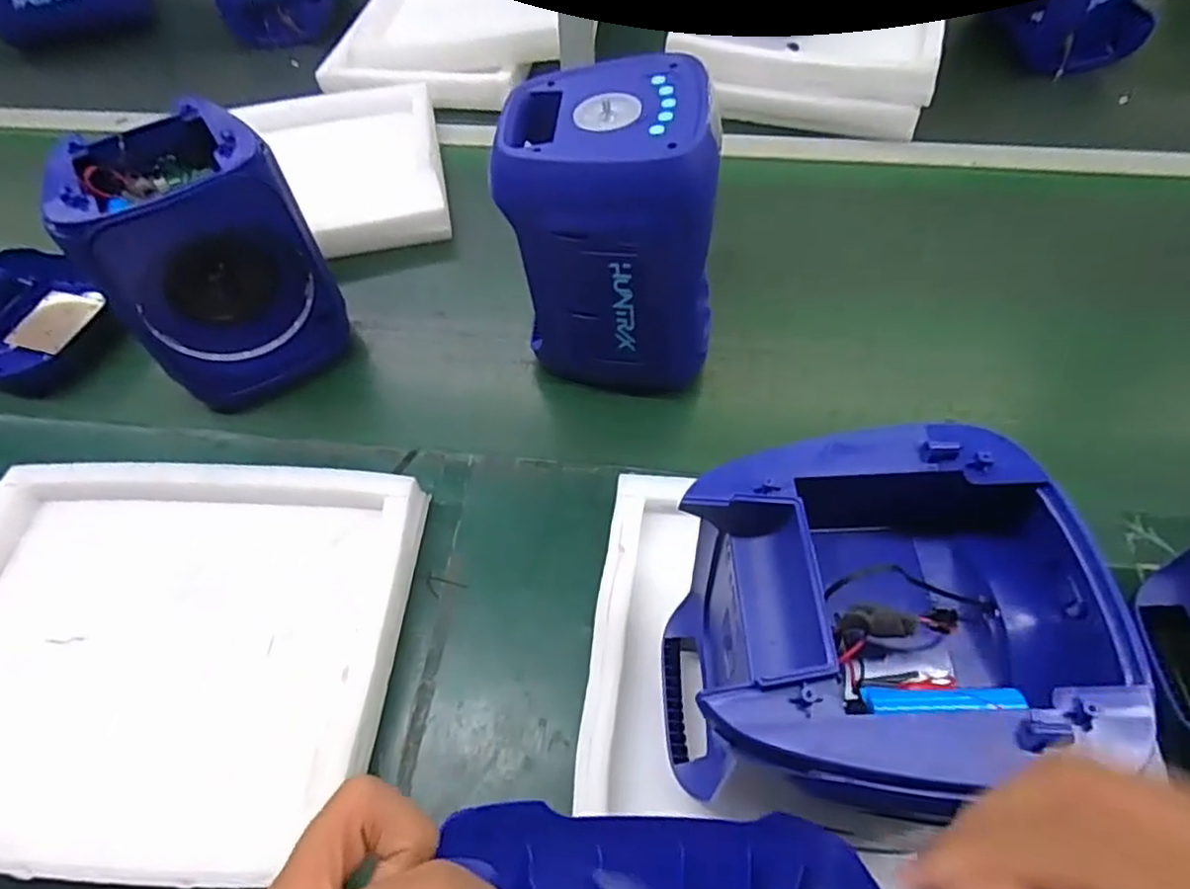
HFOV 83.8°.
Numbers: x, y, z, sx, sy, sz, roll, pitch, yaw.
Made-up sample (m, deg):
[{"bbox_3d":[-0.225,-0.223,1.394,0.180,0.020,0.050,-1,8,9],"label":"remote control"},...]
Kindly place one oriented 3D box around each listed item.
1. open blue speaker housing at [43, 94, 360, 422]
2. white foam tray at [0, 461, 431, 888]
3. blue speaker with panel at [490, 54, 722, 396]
[{"bbox_3d":[-0.349,-0.165,0.615,0.163,0.209,0.144,-34,58,-13],"label":"open blue speaker housing"},{"bbox_3d":[-0.324,0.149,0.484,0.347,0.067,0.291,2,55,4],"label":"white foam tray"},{"bbox_3d":[0.019,-0.182,0.595,0.167,0.241,0.151,3,57,11],"label":"blue speaker with panel"}]

